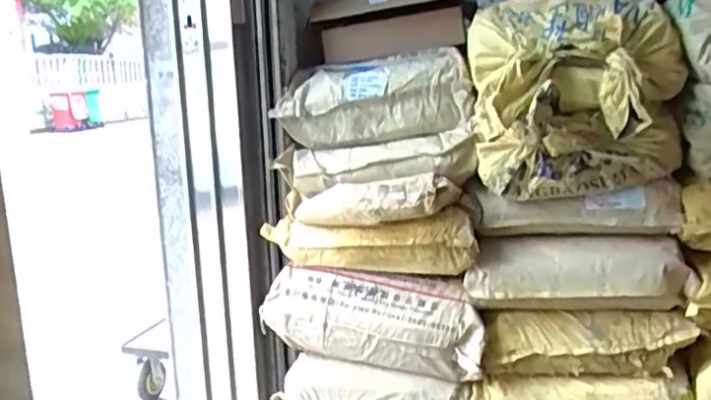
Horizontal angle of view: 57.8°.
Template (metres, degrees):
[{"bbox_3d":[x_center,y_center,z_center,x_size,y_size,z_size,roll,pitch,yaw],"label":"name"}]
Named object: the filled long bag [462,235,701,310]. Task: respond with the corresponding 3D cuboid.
[{"bbox_3d":[0.429,0.153,1.255,0.409,0.134,0.115,0,12,11],"label":"filled long bag"}]

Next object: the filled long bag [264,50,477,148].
[{"bbox_3d":[0.042,-0.207,1.365,0.407,0.174,0.130,0,12,12],"label":"filled long bag"}]

